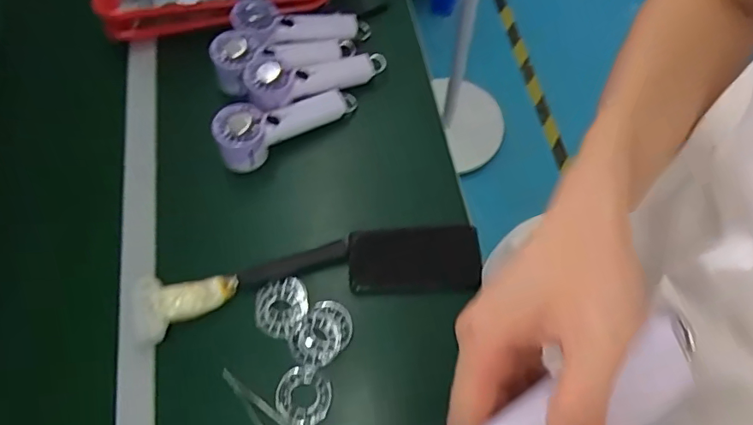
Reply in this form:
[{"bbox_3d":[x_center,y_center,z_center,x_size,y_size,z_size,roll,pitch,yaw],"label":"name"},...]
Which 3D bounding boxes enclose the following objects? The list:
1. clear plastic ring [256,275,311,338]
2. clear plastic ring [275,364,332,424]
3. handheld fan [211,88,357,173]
[{"bbox_3d":[-0.111,0.111,0.592,0.059,0.010,0.067,0,66,2],"label":"clear plastic ring"},{"bbox_3d":[-0.081,0.201,0.554,0.058,0.011,0.063,-1,66,1],"label":"clear plastic ring"},{"bbox_3d":[-0.120,-0.123,0.687,0.203,0.063,0.064,-25,67,-23],"label":"handheld fan"}]

